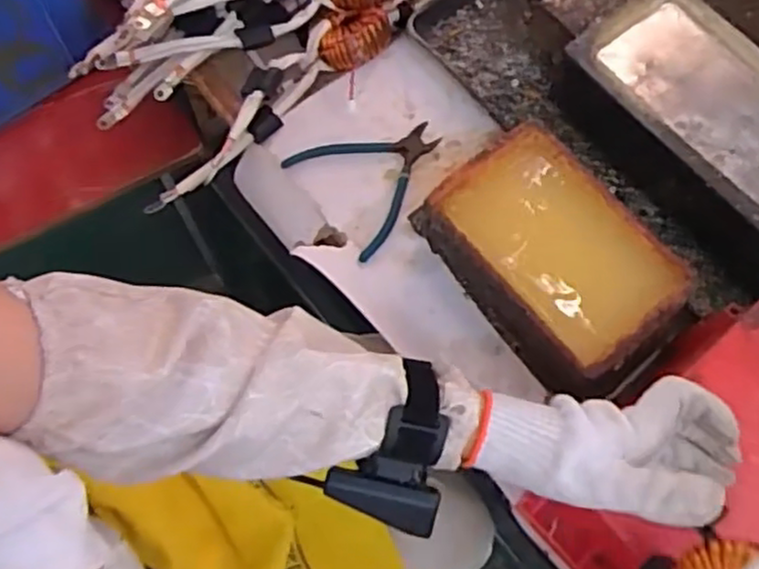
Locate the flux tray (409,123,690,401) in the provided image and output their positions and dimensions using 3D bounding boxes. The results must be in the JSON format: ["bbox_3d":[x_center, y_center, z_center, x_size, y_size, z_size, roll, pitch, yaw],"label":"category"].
[{"bbox_3d":[0.148,-0.020,0.607,0.137,0.063,0.215,-34,75,-13],"label":"flux tray"}]

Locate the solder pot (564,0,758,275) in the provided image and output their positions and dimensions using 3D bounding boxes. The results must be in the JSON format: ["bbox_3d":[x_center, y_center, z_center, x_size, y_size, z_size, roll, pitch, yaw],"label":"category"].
[{"bbox_3d":[0.316,-0.106,0.628,0.150,0.086,0.337,-38,76,-14],"label":"solder pot"}]

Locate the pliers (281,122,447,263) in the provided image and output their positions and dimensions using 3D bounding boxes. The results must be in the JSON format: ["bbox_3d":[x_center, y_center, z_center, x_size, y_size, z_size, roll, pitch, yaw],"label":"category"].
[{"bbox_3d":[-0.001,-0.104,0.662,0.131,0.010,0.124,-36,75,-14],"label":"pliers"}]

